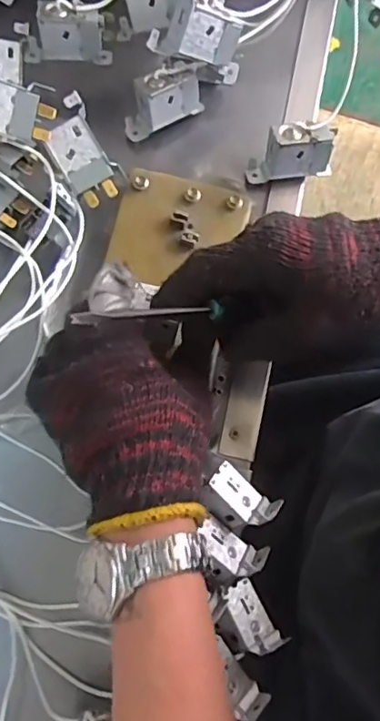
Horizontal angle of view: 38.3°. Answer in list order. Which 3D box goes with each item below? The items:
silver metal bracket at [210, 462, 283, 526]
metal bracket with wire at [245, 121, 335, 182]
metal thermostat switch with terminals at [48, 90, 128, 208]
[{"bbox_3d":[0.032,0.079,0.322,0.041,0.016,0.021,36,77,8],"label":"silver metal bracket"},{"bbox_3d":[0.078,-0.159,0.420,0.061,0.037,0.026,-3,74,1],"label":"metal bracket with wire"},{"bbox_3d":[-0.073,-0.137,0.367,0.034,0.026,0.065,-33,102,-6],"label":"metal thermostat switch with terminals"}]

